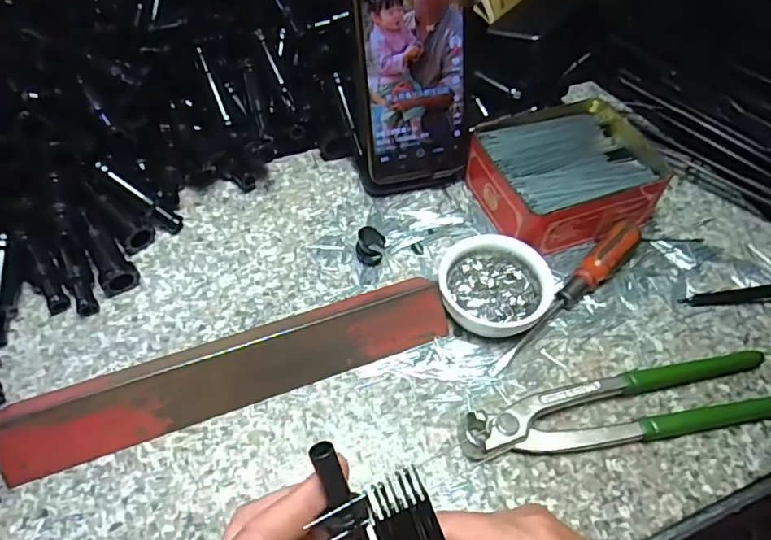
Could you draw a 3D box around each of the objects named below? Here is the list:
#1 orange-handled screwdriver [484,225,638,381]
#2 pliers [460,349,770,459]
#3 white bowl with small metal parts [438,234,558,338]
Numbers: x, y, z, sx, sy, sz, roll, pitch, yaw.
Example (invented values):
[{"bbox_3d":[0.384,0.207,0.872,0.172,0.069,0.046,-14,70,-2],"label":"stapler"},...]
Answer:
[{"bbox_3d":[0.122,0.018,0.374,0.020,0.017,0.151,38,60,24],"label":"orange-handled screwdriver"},{"bbox_3d":[0.141,0.081,0.333,0.198,0.023,0.043,-8,53,-8],"label":"pliers"},{"bbox_3d":[0.071,0.010,0.372,0.072,0.020,0.068,-18,55,-15],"label":"white bowl with small metal parts"}]

